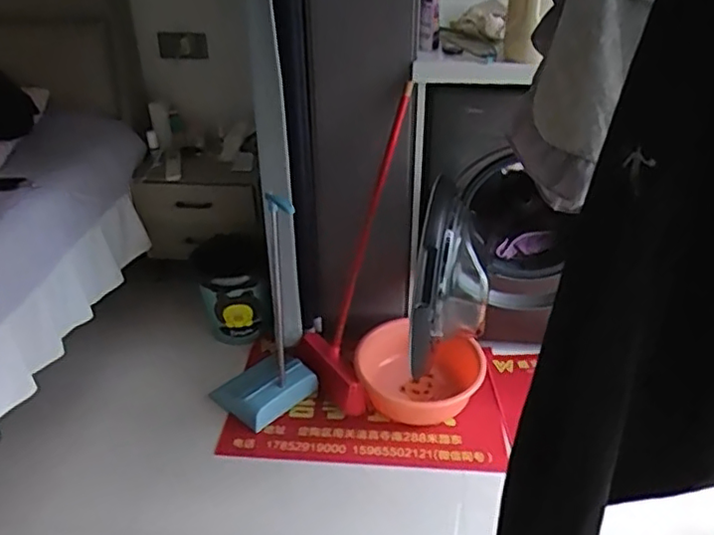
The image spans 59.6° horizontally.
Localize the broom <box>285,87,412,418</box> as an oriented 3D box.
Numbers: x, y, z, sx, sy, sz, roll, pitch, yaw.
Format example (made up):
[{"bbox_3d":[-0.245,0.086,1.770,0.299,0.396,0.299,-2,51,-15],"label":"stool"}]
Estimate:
[{"bbox_3d":[0.028,-0.051,1.789,0.288,0.915,0.107,23,13,32],"label":"broom"}]

